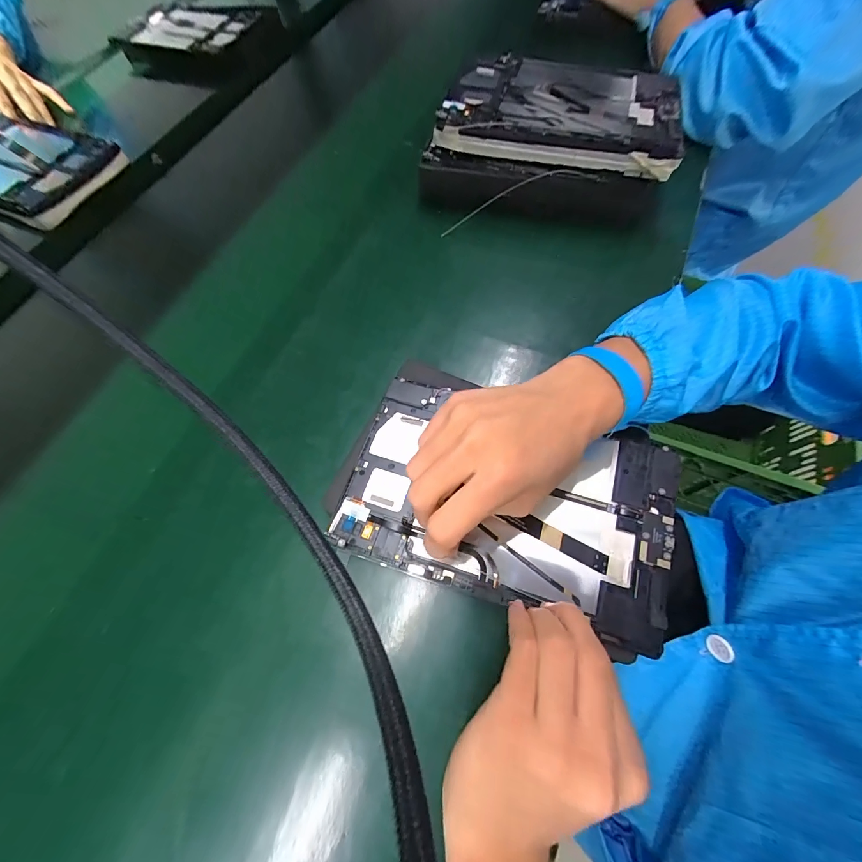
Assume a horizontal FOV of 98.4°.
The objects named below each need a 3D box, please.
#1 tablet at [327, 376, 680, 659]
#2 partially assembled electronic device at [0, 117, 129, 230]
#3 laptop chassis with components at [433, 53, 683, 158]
[{"bbox_3d":[0.057,0.050,0.285,0.238,0.016,0.147,17,68,7],"label":"tablet"},{"bbox_3d":[-0.554,-0.359,0.510,0.203,0.024,0.157,21,69,11],"label":"partially assembled electronic device"},{"bbox_3d":[0.144,-0.365,0.406,0.239,0.013,0.162,13,68,7],"label":"laptop chassis with components"}]

